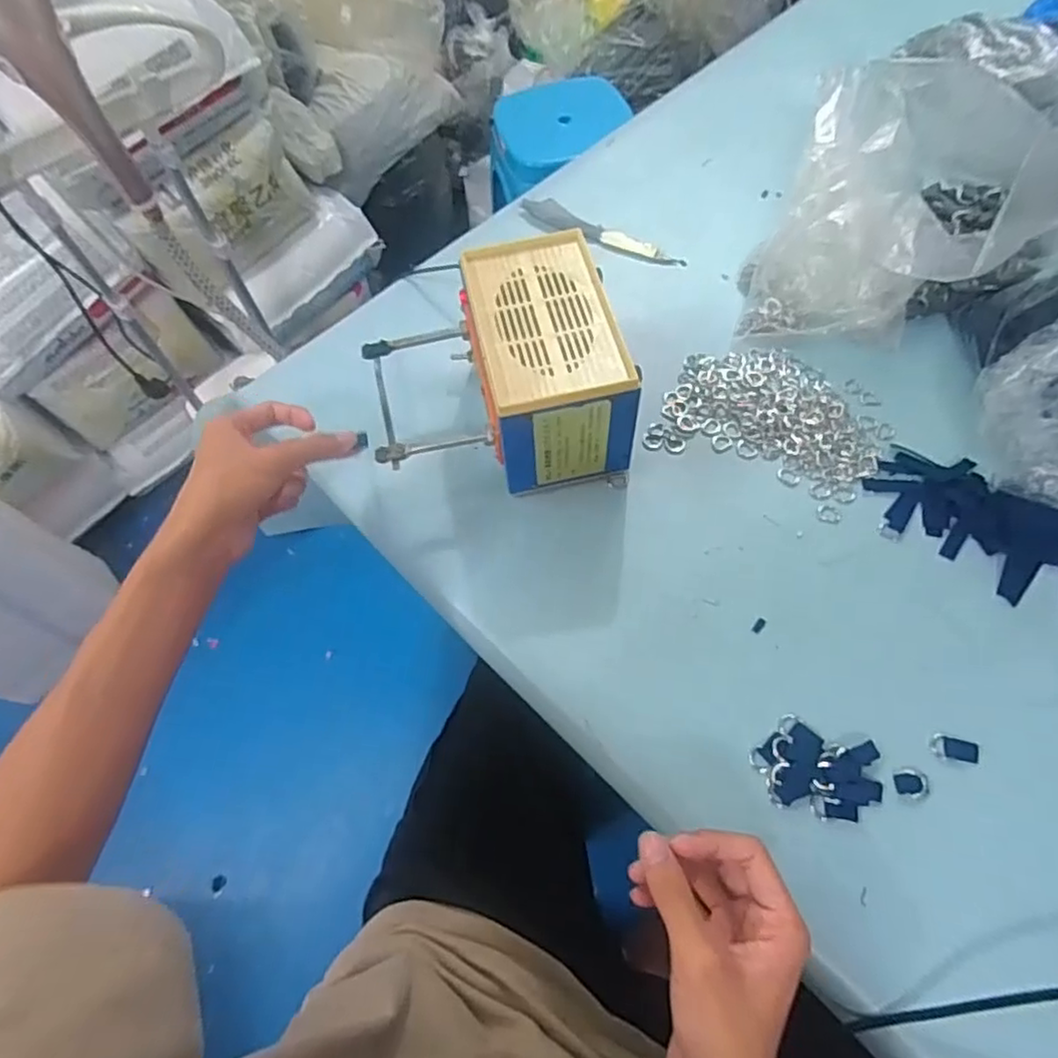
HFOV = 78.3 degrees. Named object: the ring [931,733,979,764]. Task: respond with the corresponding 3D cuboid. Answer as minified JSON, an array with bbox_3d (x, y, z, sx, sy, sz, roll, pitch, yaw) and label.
[{"bbox_3d":[0.299,0.154,0.456,0.029,0.006,0.017,8,62,9],"label":"ring"}]

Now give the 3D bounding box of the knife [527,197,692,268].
[{"bbox_3d":[0.079,-0.333,0.733,0.197,0.019,0.038,30,67,19],"label":"knife"}]

